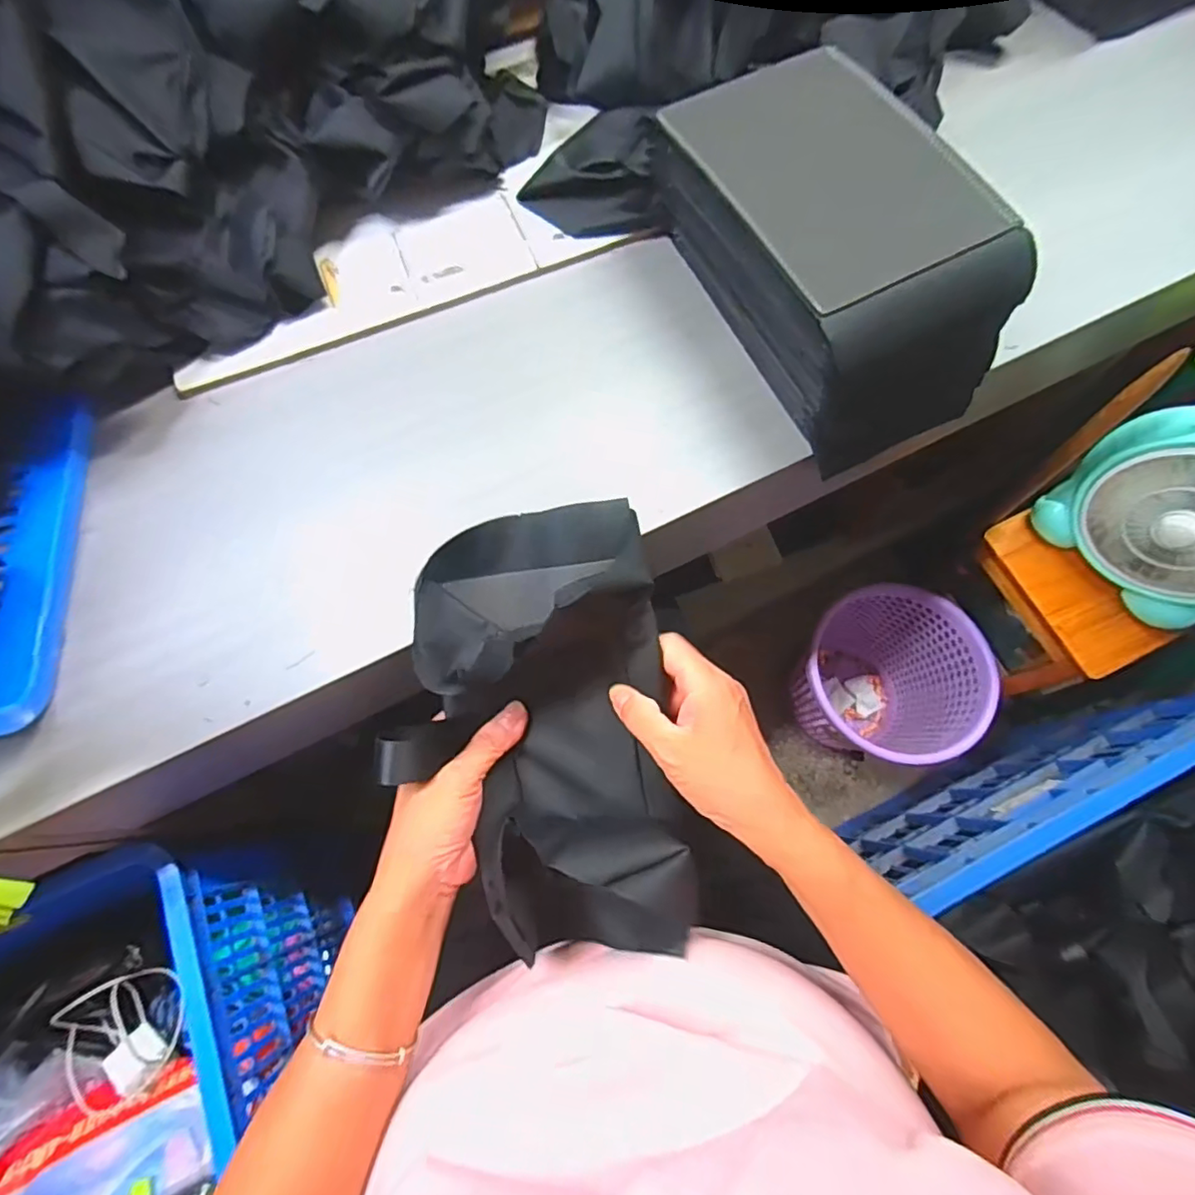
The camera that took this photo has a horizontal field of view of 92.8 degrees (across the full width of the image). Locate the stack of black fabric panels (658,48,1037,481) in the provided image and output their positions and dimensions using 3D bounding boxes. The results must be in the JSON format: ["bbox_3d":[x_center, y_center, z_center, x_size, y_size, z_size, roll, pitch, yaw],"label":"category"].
[{"bbox_3d":[0.180,-0.268,0.448,0.166,0.124,0.281,-26,74,-7],"label":"stack of black fabric panels"}]

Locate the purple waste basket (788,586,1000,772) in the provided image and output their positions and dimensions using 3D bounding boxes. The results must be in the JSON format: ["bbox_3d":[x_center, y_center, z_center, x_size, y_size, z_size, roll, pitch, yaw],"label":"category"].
[{"bbox_3d":[0.471,0.147,0.989,0.258,0.294,0.255,0,72,1],"label":"purple waste basket"}]

